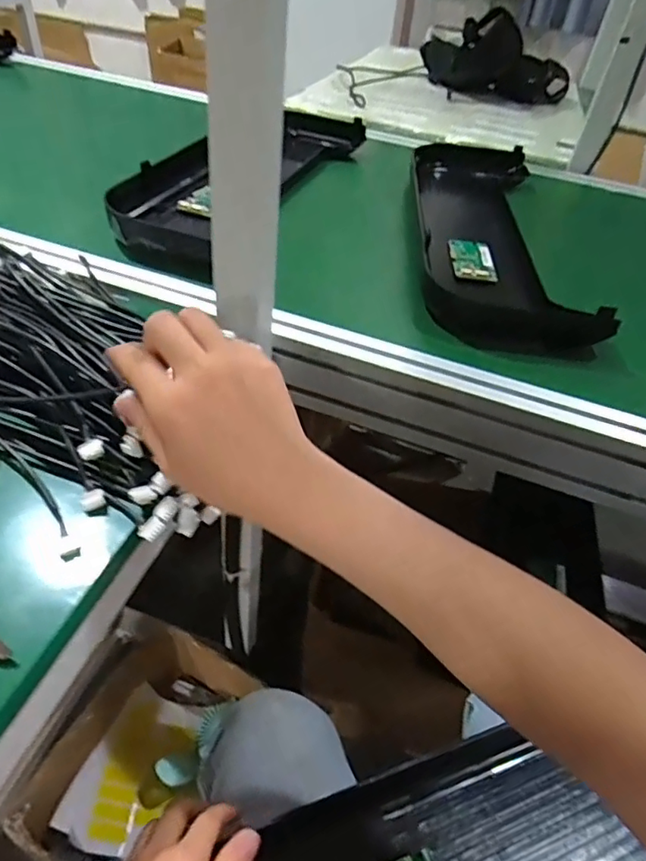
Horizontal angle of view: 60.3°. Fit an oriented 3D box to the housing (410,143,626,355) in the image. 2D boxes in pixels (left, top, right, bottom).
[{"bbox_3d":[0.211,-0.268,0.734,0.173,0.062,0.527,7,43,0],"label":"housing"}]

